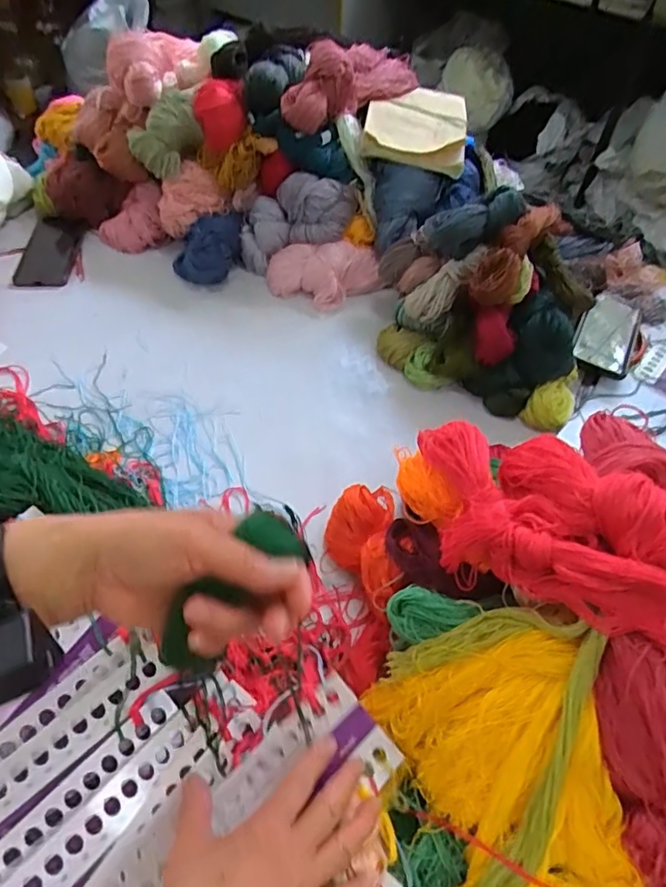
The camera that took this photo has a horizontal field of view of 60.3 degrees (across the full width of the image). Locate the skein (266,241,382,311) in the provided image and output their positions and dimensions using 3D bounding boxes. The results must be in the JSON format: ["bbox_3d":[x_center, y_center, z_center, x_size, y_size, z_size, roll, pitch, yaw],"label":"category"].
[{"bbox_3d":[-0.013,-0.244,0.828,0.168,0.066,0.084,6,52,1],"label":"skein"}]

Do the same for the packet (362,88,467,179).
[{"bbox_3d":[0.120,-0.465,0.842,0.146,0.046,0.191,7,52,1],"label":"packet"}]

